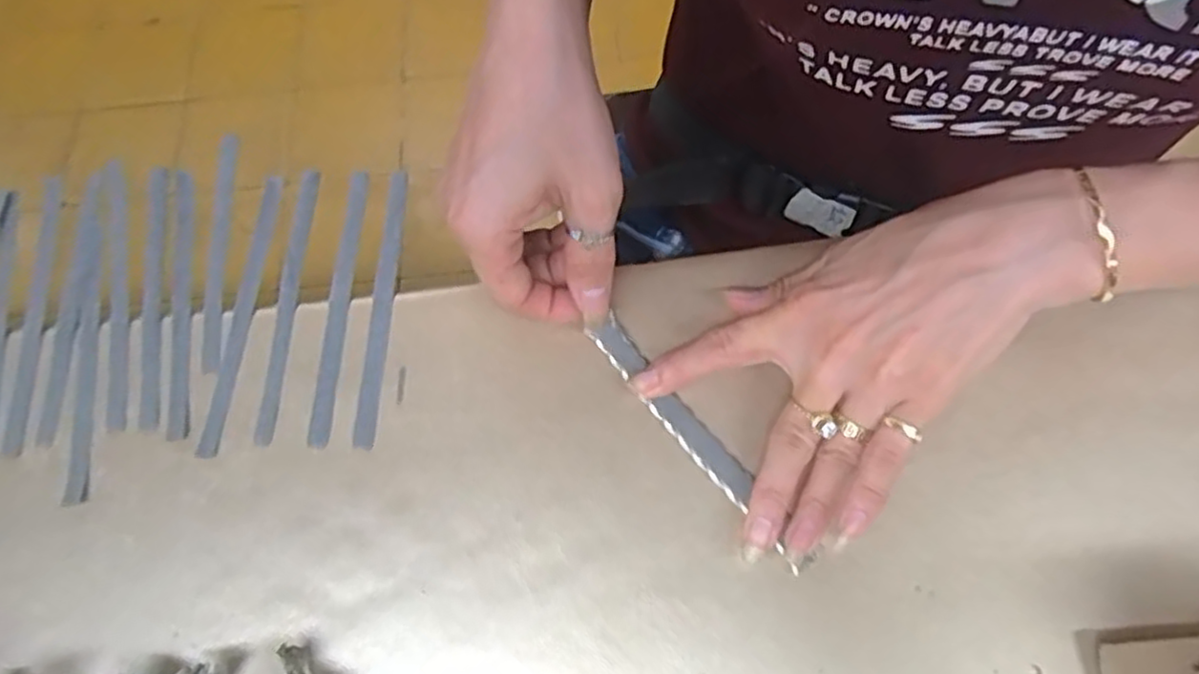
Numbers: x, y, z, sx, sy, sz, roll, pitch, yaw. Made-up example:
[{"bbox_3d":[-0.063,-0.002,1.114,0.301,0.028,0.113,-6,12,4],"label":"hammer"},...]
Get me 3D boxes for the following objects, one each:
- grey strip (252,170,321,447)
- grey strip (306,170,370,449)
[{"bbox_3d":[-0.144,-0.017,0.322,0.010,0.007,0.131,0,69,2],"label":"grey strip"},{"bbox_3d":[-0.120,-0.017,0.322,0.009,0.004,0.133,2,69,2],"label":"grey strip"}]

